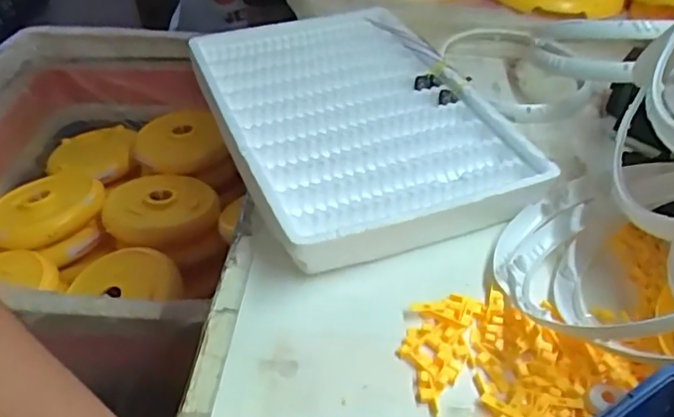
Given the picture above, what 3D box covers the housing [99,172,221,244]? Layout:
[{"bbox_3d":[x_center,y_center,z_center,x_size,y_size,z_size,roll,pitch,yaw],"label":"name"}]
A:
[{"bbox_3d":[-0.295,-0.004,0.946,0.164,0.039,0.169,0,44,0],"label":"housing"}]

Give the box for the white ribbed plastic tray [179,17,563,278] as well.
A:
[{"bbox_3d":[0.013,-0.097,0.575,0.255,0.044,0.356,-18,45,-15],"label":"white ribbed plastic tray"}]

